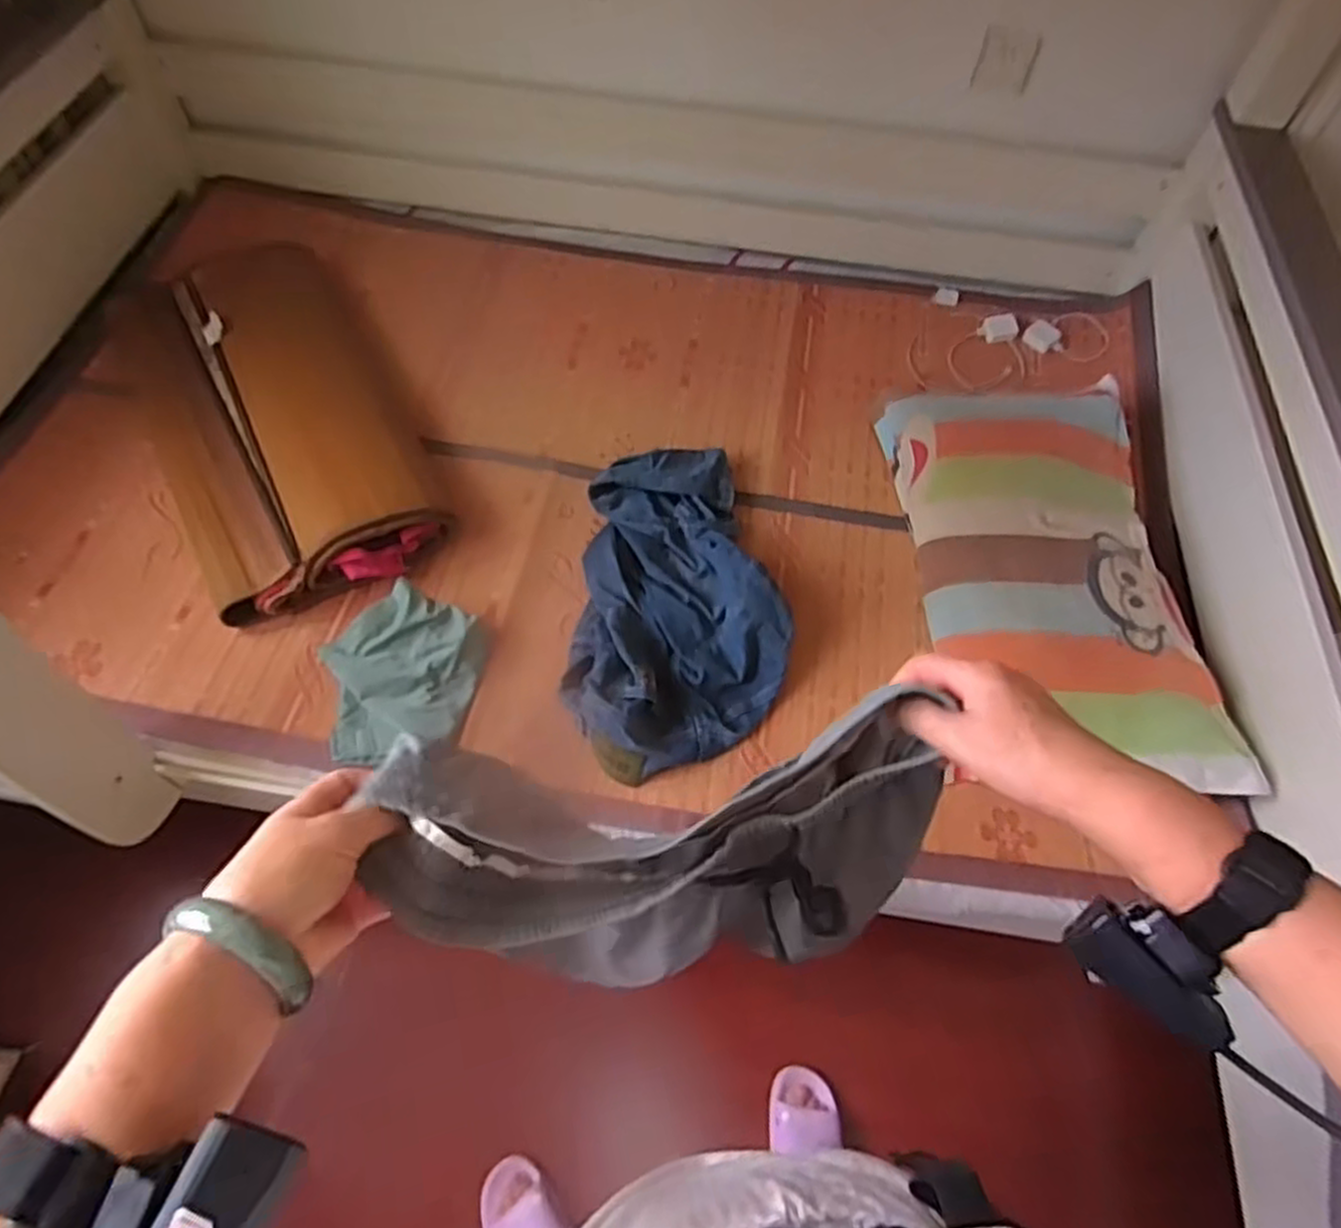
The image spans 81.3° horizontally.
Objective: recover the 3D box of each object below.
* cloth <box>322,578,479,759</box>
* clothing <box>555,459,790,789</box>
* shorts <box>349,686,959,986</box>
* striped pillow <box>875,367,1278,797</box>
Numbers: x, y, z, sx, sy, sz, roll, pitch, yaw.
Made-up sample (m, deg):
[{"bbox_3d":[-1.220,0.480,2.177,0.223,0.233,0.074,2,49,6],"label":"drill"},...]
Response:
[{"bbox_3d":[-0.373,0.085,1.100,0.217,0.080,0.229,-14,61,-11],"label":"cloth"},{"bbox_3d":[0.017,-0.028,1.185,0.308,0.109,0.539,2,60,-2],"label":"clothing"},{"bbox_3d":[0.004,0.160,0.499,0.320,0.224,0.116,-3,60,-5],"label":"shorts"},{"bbox_3d":[0.556,-0.067,1.188,0.360,0.135,0.695,2,60,-2],"label":"striped pillow"}]

